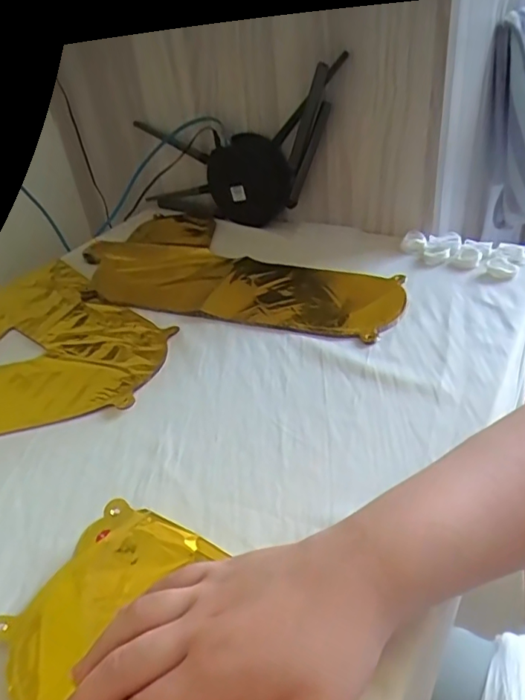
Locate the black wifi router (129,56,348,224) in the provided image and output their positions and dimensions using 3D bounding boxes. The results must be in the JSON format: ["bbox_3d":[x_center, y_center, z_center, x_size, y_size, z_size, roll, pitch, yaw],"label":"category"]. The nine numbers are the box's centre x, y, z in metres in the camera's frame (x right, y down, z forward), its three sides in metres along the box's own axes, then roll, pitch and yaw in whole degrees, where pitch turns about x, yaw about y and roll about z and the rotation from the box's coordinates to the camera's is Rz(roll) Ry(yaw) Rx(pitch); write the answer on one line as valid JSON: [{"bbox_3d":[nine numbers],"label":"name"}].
[{"bbox_3d":[-0.036,-0.246,0.692,0.338,0.170,0.037,-10,26,40],"label":"black wifi router"}]

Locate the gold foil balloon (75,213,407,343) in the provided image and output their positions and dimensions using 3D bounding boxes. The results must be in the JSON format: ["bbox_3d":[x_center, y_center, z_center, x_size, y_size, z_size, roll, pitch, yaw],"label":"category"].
[{"bbox_3d":[-0.027,-0.107,0.632,0.397,0.015,0.241,12,39,24],"label":"gold foil balloon"}]

